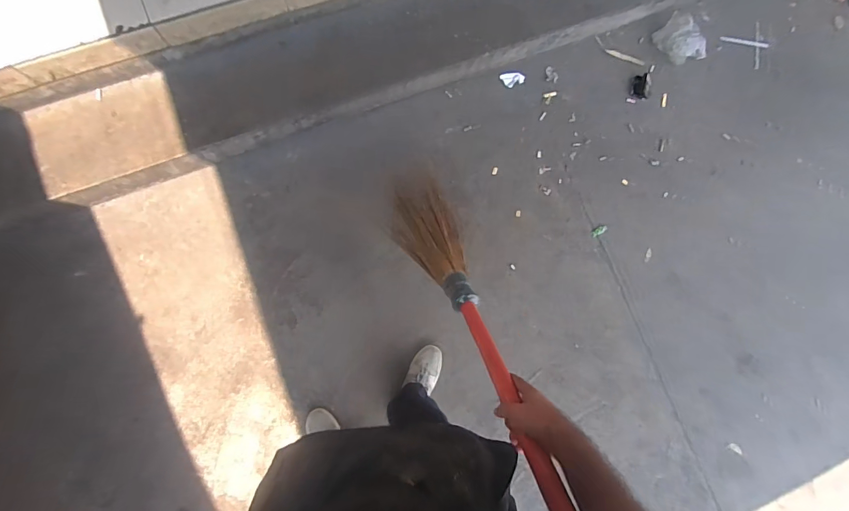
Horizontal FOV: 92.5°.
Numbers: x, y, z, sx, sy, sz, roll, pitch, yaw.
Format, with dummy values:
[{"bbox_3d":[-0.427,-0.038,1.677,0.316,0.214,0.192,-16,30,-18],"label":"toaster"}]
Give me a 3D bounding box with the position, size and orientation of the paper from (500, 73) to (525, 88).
[{"bbox_3d":[0.360,-0.723,1.665,0.096,0.023,0.058,-15,84,-7],"label":"paper"}]

